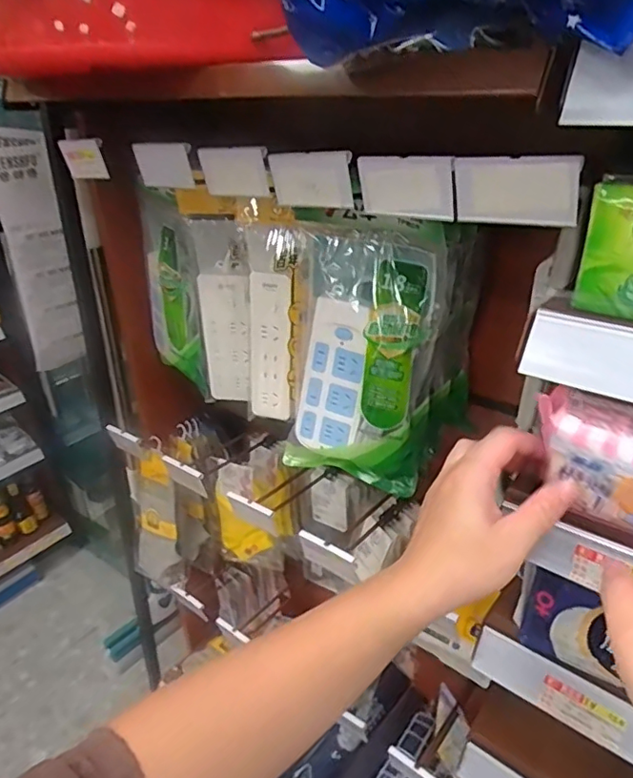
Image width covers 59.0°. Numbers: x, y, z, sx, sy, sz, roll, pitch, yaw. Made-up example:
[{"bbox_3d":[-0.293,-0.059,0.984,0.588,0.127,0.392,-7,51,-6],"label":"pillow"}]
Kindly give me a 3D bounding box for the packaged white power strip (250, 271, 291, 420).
[{"bbox_3d":[-0.057,-0.049,0.674,0.053,0.181,0.022,6,29,13],"label":"packaged white power strip"}]

